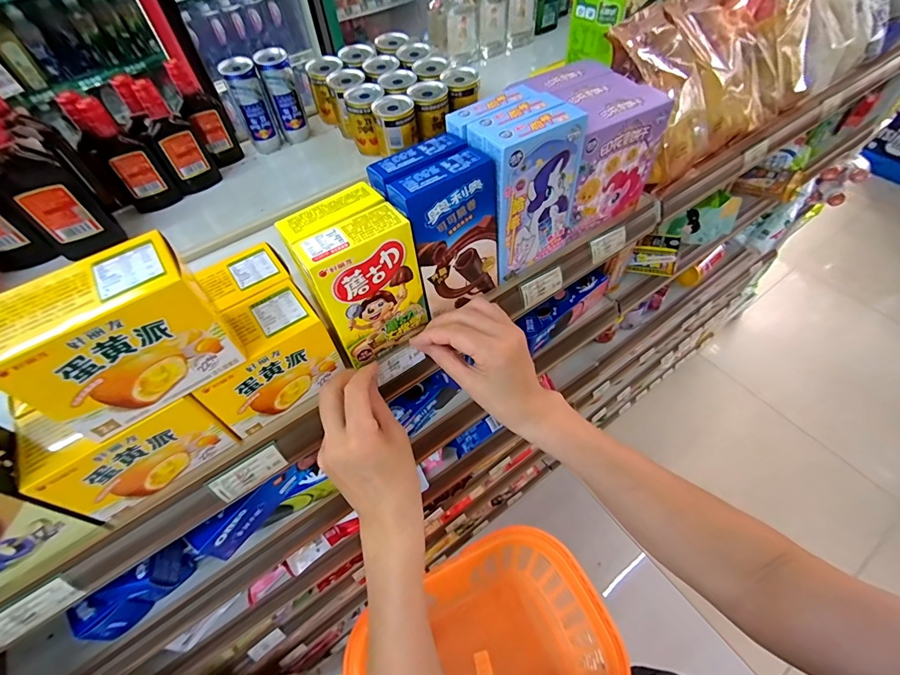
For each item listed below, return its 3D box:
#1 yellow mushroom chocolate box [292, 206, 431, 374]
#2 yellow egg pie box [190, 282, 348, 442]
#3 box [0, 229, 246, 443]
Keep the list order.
[{"bbox_3d":[-0.070,-0.042,0.362,0.088,0.123,0.041,-30,58,-17],"label":"yellow mushroom chocolate box"},{"bbox_3d":[-0.160,0.017,0.359,0.104,0.079,0.066,-31,59,-18],"label":"yellow egg pie box"},{"bbox_3d":[-0.214,-0.002,0.273,0.111,0.082,0.065,-33,59,-19],"label":"box"}]

